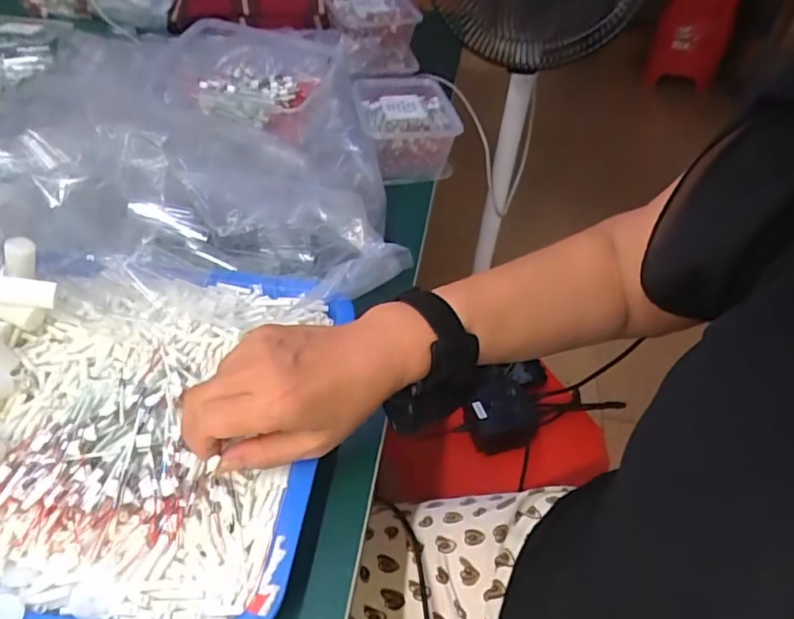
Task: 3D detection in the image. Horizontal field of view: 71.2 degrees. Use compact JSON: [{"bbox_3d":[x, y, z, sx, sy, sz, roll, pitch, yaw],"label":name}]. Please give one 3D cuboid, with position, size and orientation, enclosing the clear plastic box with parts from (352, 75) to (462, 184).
[{"bbox_3d":[0.006,-0.230,0.702,0.117,0.072,0.158,-3,43,-9],"label":"clear plastic box with parts"}]

